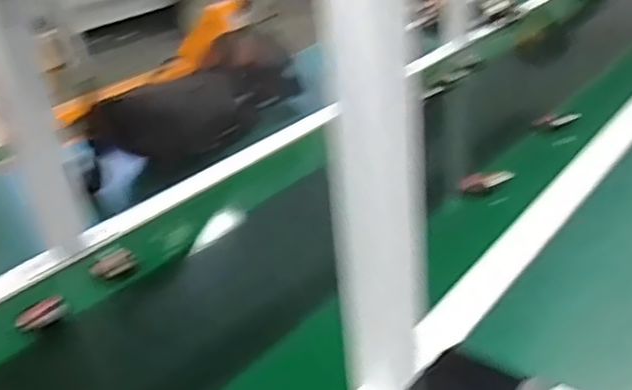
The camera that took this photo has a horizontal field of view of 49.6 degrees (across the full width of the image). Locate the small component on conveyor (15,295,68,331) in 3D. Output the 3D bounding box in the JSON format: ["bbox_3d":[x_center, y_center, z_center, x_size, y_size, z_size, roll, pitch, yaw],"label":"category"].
[{"bbox_3d":[-0.269,0.117,0.676,0.031,0.011,0.050,19,36,41],"label":"small component on conveyor"}]

